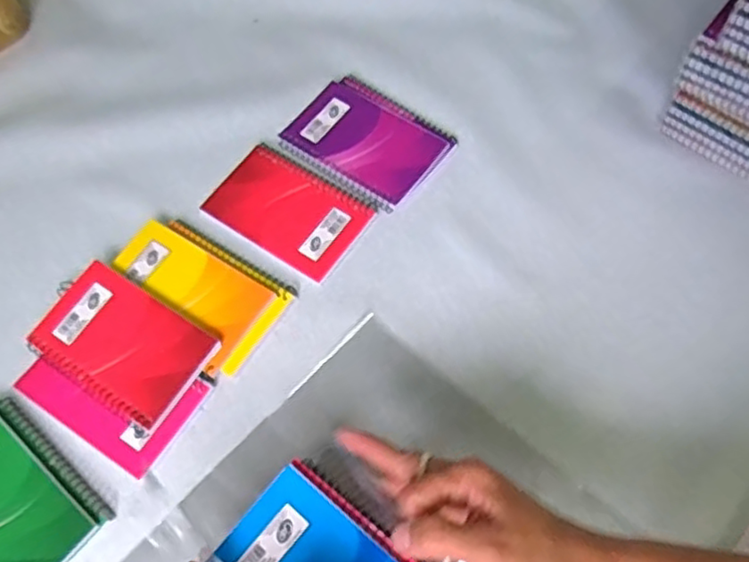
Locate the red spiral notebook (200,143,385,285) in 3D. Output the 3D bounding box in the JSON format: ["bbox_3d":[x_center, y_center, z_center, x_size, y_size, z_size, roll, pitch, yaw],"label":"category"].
[{"bbox_3d":[-0.072,-0.063,0.563,0.130,0.005,0.088,32,69,16],"label":"red spiral notebook"}]

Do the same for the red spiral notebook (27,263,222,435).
[{"bbox_3d":[-0.192,0.048,0.505,0.130,0.015,0.084,31,69,16],"label":"red spiral notebook"}]

